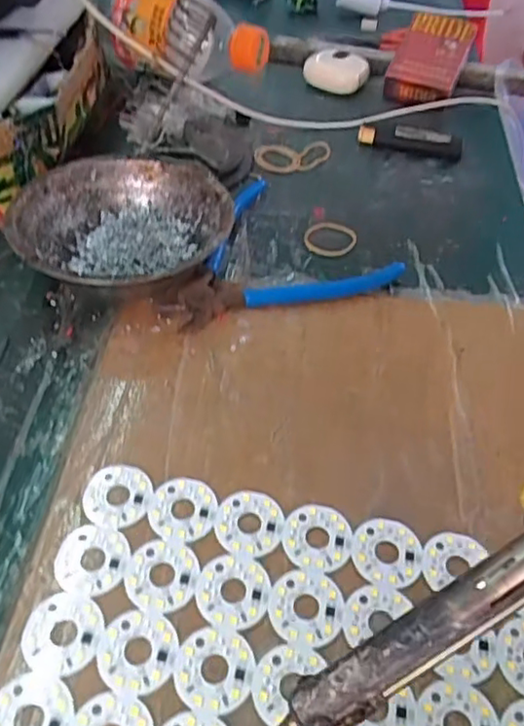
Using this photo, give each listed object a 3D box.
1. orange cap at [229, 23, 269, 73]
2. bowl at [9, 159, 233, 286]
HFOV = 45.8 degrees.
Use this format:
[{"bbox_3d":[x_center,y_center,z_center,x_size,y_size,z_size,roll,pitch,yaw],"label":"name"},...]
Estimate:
[{"bbox_3d":[-0.010,-0.236,0.464,0.029,0.029,0.024,3,50,-1],"label":"orange cap"},{"bbox_3d":[-0.083,-0.078,0.376,0.124,0.041,0.118,2,50,-2],"label":"bowl"}]

